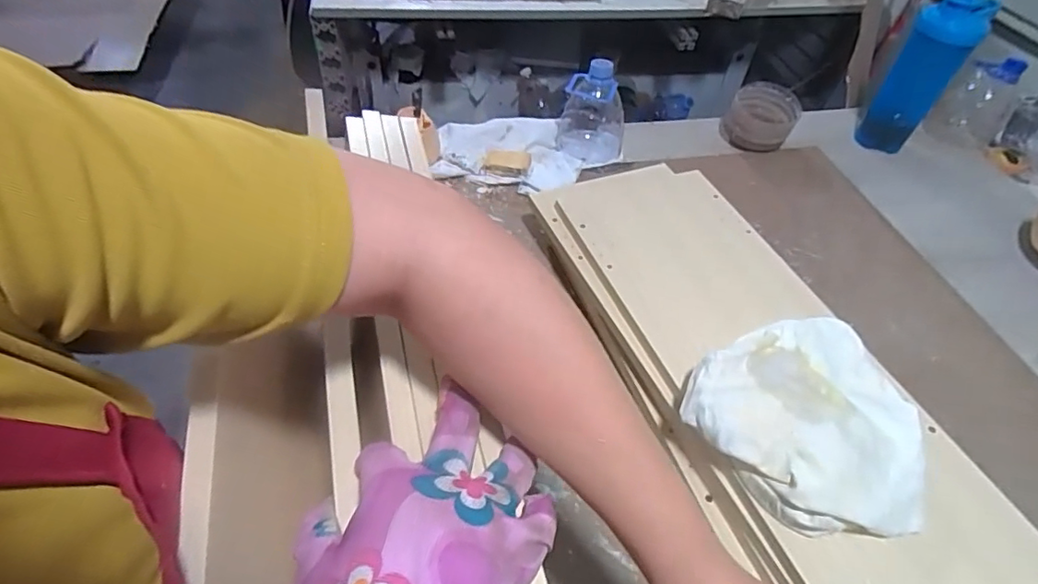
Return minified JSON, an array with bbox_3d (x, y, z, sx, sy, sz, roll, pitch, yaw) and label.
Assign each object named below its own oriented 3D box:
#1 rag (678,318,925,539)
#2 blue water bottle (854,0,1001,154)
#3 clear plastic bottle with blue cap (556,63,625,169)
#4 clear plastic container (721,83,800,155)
[{"bbox_3d":[0.243,0.102,0.436,0.173,0.052,0.167,-28,57,-25],"label":"rag"},{"bbox_3d":[0.588,-0.316,0.804,0.080,0.229,0.068,32,54,21],"label":"blue water bottle"},{"bbox_3d":[0.108,-0.255,0.781,0.099,0.120,0.092,12,50,5],"label":"clear plastic bottle with blue cap"},{"bbox_3d":[0.382,-0.277,0.860,0.105,0.067,0.093,28,53,18],"label":"clear plastic container"}]

